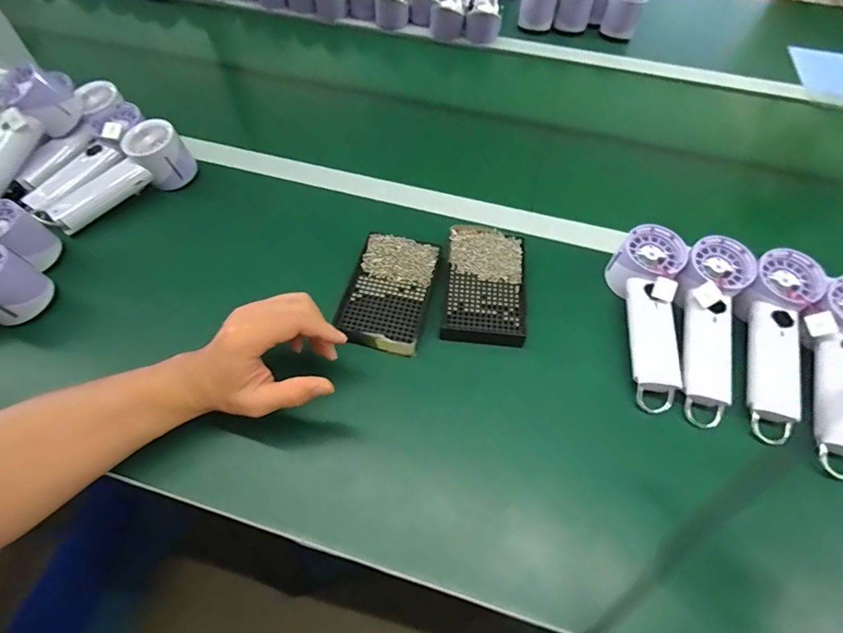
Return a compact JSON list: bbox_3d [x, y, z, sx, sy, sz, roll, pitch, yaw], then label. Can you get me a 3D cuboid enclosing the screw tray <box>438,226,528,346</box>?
[{"bbox_3d":[0.070,-0.038,0.495,0.083,0.020,0.142,5,57,3],"label":"screw tray"}]

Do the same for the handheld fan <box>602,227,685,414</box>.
[{"bbox_3d":[0.229,-0.005,0.457,0.064,0.053,0.186,12,57,7],"label":"handheld fan"}]

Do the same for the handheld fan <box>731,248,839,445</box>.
[{"bbox_3d":[0.351,0.024,0.443,0.068,0.034,0.192,17,75,10],"label":"handheld fan"}]

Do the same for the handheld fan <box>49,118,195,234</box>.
[{"bbox_3d":[-0.363,-0.166,0.556,0.169,0.064,0.058,-41,65,-6],"label":"handheld fan"}]

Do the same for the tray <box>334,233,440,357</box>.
[{"bbox_3d":[-0.035,-0.030,0.484,0.084,0.014,0.141,12,57,6],"label":"tray"}]

